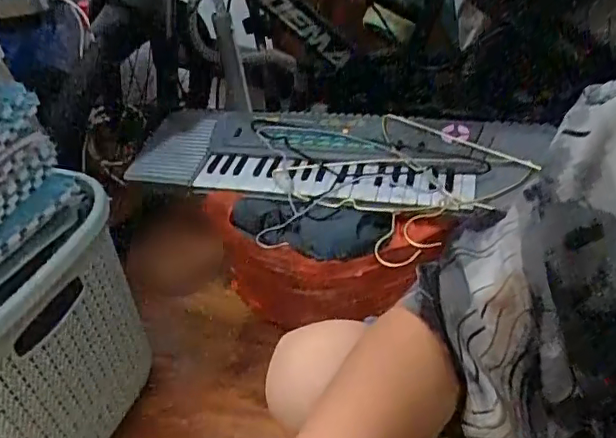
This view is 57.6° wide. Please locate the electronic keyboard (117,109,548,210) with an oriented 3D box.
[{"bbox_3d":[0.044,-0.112,0.931,0.692,0.059,0.230,3,36,15],"label":"electronic keyboard"}]

